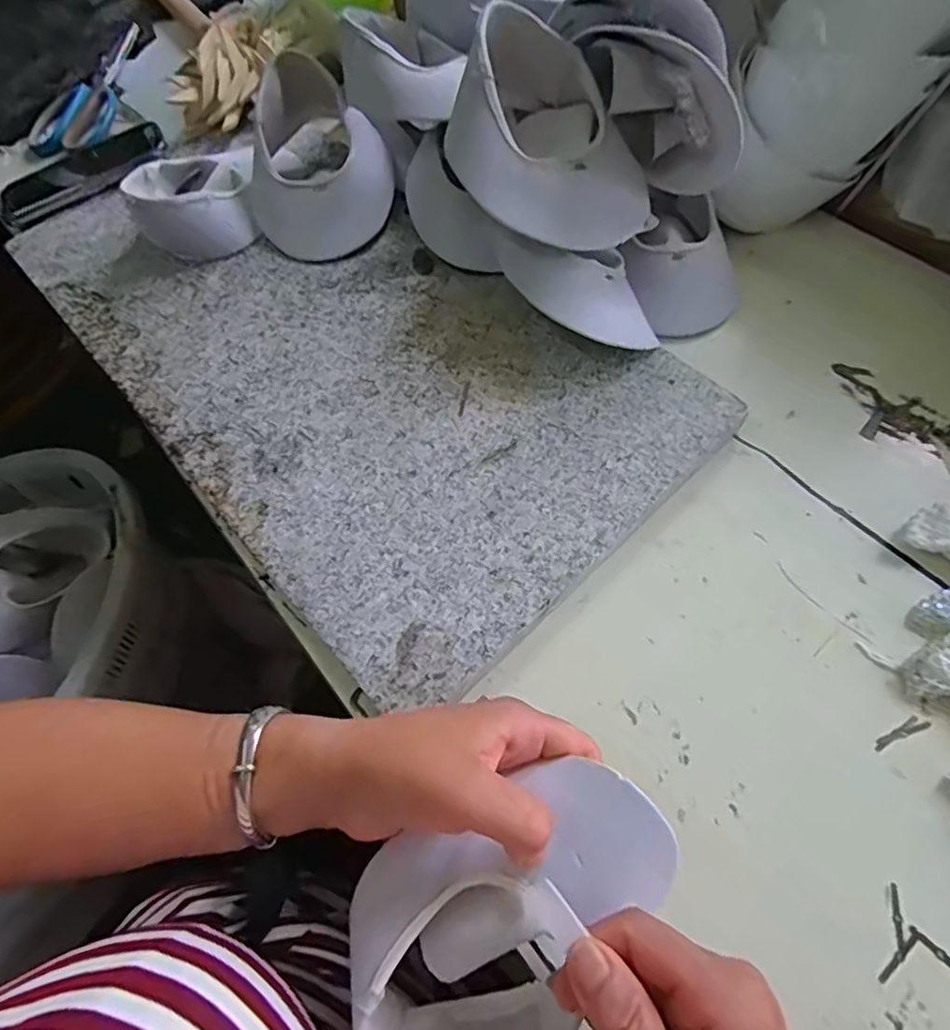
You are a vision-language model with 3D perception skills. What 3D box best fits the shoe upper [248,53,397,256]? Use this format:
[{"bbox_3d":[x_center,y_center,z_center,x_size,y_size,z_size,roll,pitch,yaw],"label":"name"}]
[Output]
[{"bbox_3d":[-0.140,-0.303,0.490,0.118,0.076,0.162,-23,65,-5],"label":"shoe upper"}]

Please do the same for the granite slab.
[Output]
[{"bbox_3d":[-0.115,-0.138,0.451,0.284,0.029,0.538,-41,69,-15],"label":"granite slab"}]

